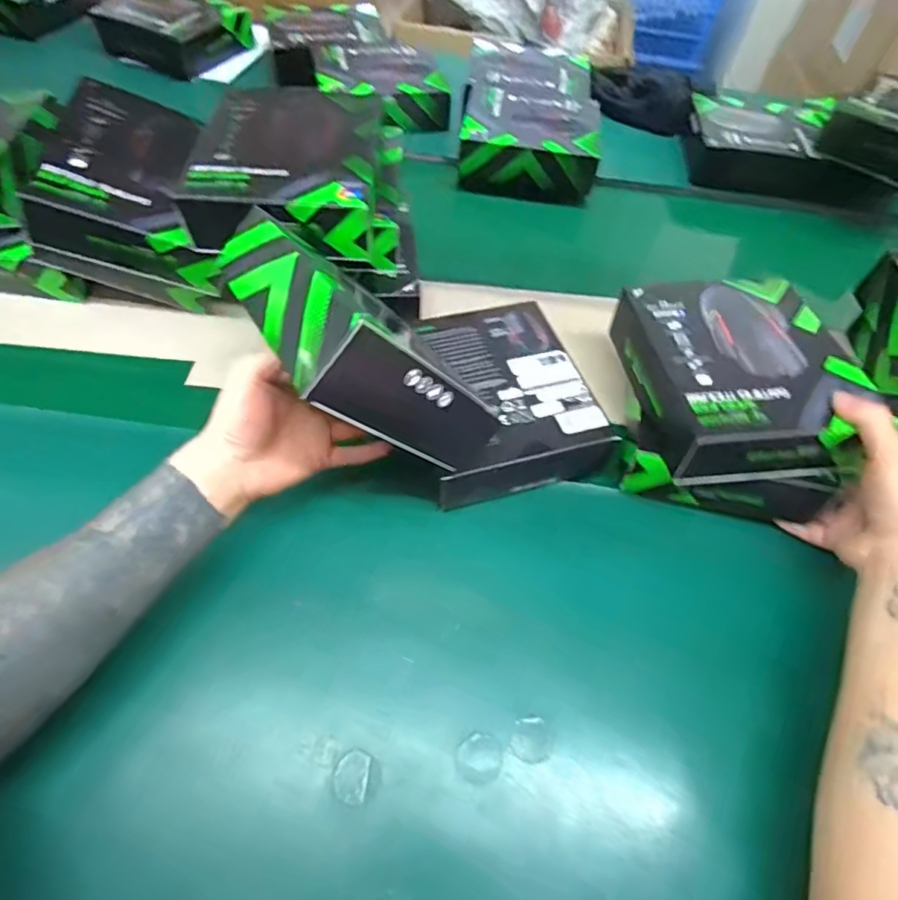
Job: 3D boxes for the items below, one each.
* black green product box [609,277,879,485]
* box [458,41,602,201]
[{"bbox_3d":[0.241,-0.068,0.452,0.160,0.061,0.183,-5,58,-8],"label":"black green product box"},{"bbox_3d":[0.116,-0.493,0.793,0.182,0.065,0.306,7,57,0],"label":"box"}]

